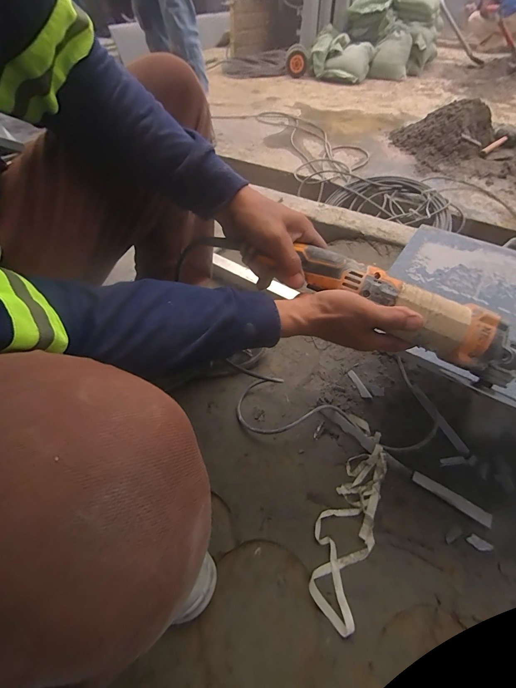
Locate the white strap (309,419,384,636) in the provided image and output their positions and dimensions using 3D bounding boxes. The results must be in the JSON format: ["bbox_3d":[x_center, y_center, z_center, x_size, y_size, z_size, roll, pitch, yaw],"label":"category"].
[{"bbox_3d":[0.151,0.263,0.518,0.081,0.027,0.305,19,52,16],"label":"white strap"}]

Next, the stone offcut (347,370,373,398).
[{"bbox_3d":[0.212,0.084,0.675,0.018,0.008,0.076,-13,50,-10],"label":"stone offcut"}]

